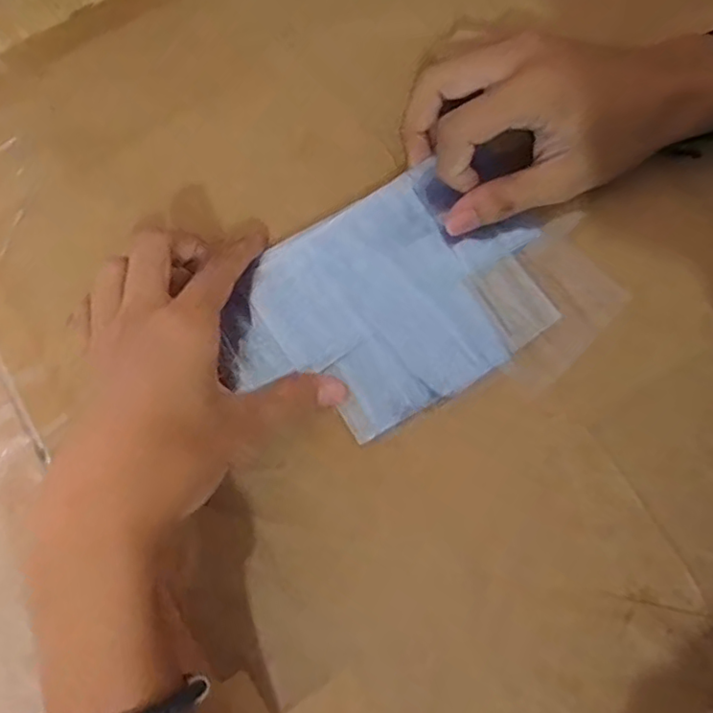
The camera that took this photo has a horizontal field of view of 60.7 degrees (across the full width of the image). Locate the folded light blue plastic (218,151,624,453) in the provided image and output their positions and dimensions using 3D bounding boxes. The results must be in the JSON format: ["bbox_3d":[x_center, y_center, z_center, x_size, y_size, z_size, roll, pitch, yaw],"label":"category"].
[{"bbox_3d":[0.029,-0.024,0.303,0.177,0.011,0.123,-32,78,-7],"label":"folded light blue plastic"}]

